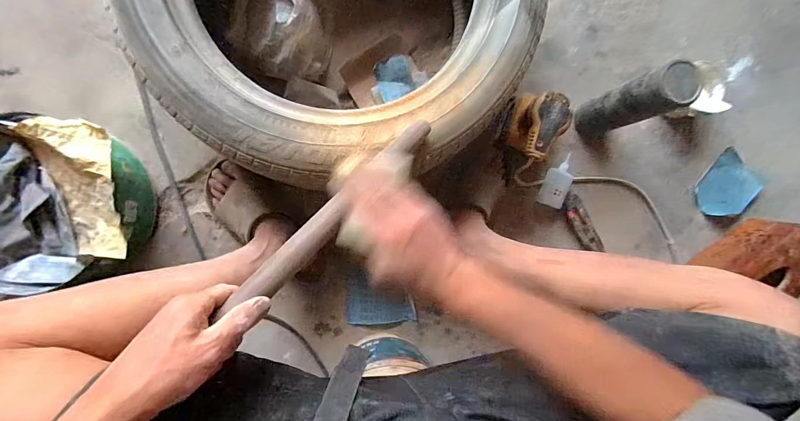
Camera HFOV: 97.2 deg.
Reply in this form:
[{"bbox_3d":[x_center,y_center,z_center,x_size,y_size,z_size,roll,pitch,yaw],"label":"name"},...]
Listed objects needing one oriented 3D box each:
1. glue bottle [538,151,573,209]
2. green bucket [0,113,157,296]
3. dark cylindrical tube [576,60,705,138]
[{"bbox_3d":[0.311,-0.058,0.692,0.049,0.022,0.104,19,89,-5],"label":"glue bottle"},{"bbox_3d":[-0.557,-0.014,0.554,0.282,0.130,0.243,-4,91,-5],"label":"green bucket"},{"bbox_3d":[0.380,-0.178,0.600,0.065,0.214,0.065,0,91,-5],"label":"dark cylindrical tube"}]

